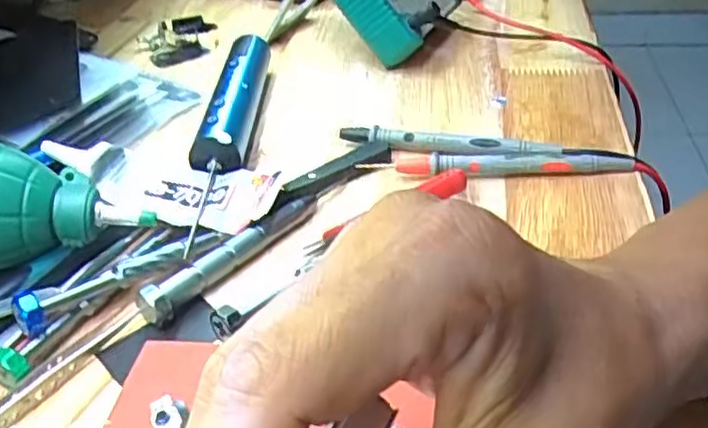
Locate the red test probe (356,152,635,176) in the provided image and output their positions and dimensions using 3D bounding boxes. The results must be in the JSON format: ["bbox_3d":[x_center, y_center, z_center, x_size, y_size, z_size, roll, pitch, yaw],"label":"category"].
[{"bbox_3d":[0.079,-0.025,0.388,0.143,0.017,0.017,-2,33,-1],"label":"red test probe"}]

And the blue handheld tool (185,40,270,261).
[{"bbox_3d":[-0.077,-0.054,0.423,0.029,0.036,0.217,-2,35,5],"label":"blue handheld tool"}]

